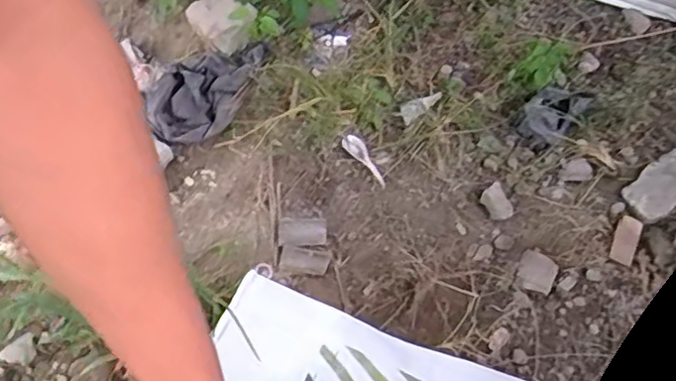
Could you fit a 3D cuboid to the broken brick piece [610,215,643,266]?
[{"bbox_3d":[0.455,0.078,0.977,0.034,0.018,0.082,21,55,17],"label":"broken brick piece"}]

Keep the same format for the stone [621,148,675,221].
[{"bbox_3d":[0.549,-0.016,1.017,0.169,0.028,0.080,-31,57,-22],"label":"stone"}]

